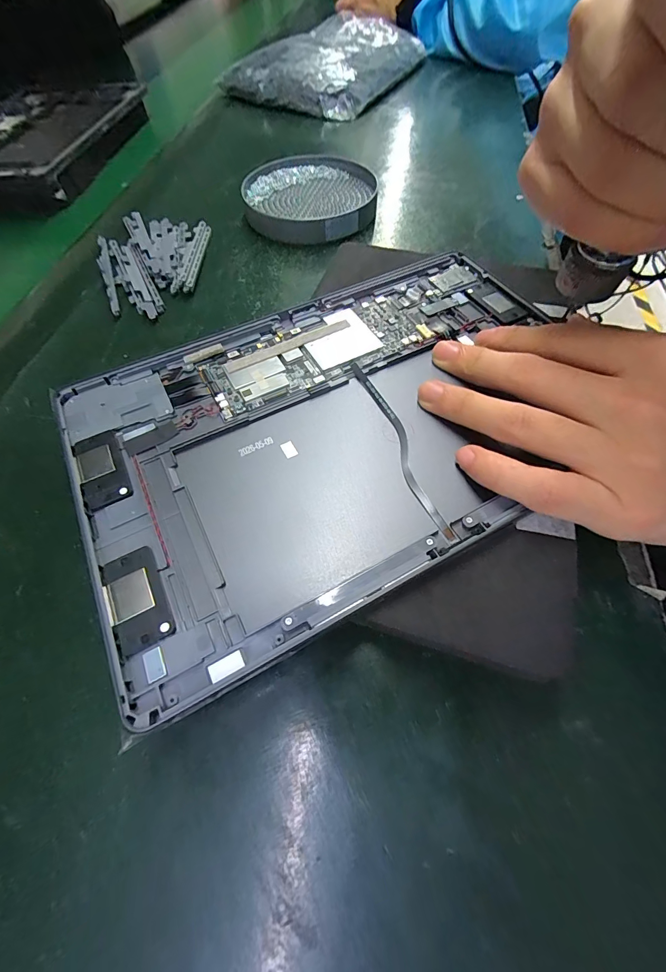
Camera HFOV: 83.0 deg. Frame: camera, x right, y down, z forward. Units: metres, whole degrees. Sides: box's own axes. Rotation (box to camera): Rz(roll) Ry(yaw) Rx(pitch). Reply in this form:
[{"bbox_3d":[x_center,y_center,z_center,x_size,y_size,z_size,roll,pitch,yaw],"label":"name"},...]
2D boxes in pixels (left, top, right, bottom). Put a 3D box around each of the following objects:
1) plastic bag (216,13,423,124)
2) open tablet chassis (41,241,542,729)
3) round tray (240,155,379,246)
[{"bbox_3d":[0.000,-0.566,0.499,0.173,0.041,0.268,21,62,16],"label":"plastic bag"},{"bbox_3d":[0.005,-0.036,0.183,0.247,0.012,0.166,-27,60,-12],"label":"open tablet chassis"},{"bbox_3d":[-0.020,-0.251,0.326,0.111,0.022,0.112,-2,58,3],"label":"round tray"}]

